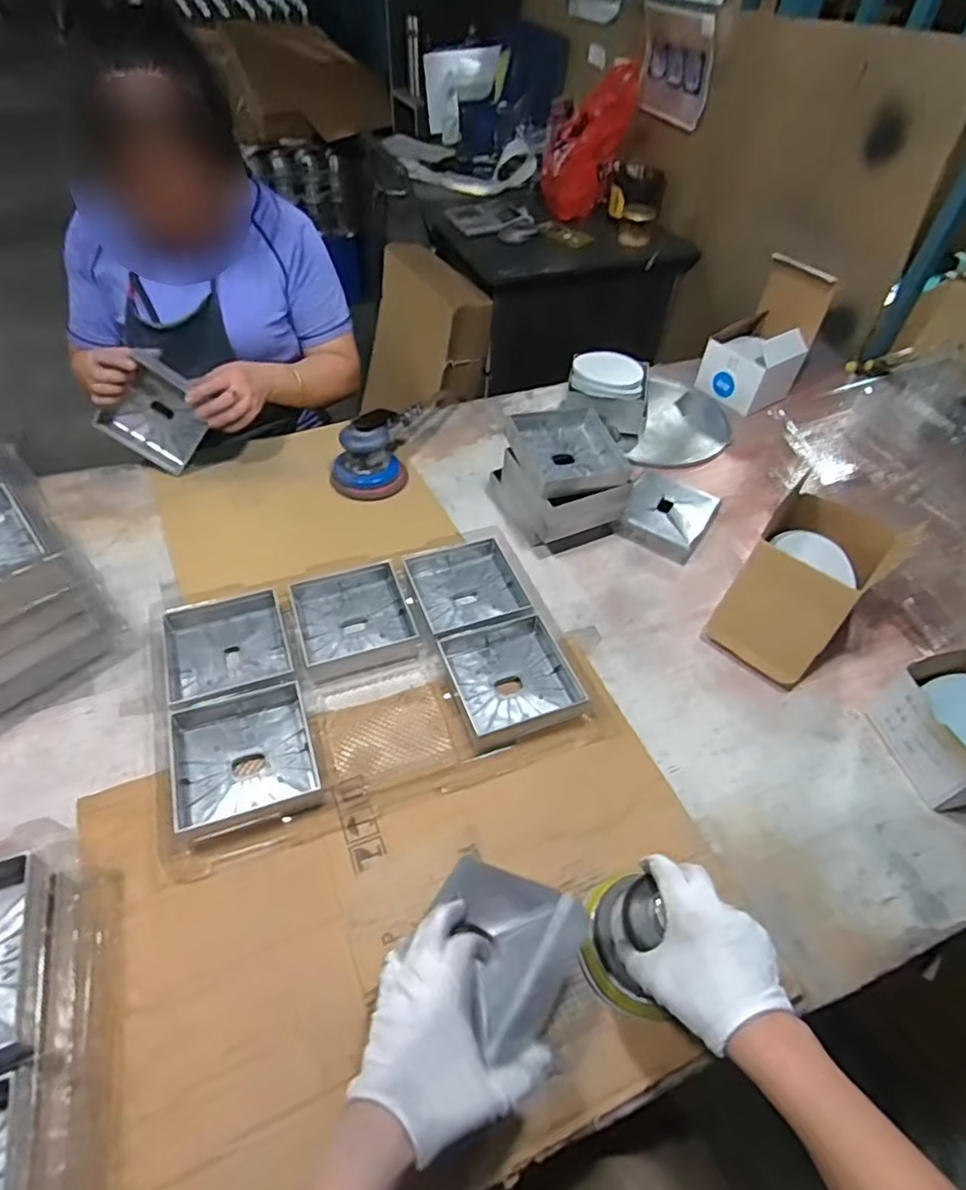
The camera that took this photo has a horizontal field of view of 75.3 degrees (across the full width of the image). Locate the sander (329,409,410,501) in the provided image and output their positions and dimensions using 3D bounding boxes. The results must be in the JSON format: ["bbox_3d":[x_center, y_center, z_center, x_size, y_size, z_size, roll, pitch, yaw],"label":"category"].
[{"bbox_3d":[-0.174,-0.218,0.963,0.118,0.102,0.099,-5,50,-10],"label":"sander"}]

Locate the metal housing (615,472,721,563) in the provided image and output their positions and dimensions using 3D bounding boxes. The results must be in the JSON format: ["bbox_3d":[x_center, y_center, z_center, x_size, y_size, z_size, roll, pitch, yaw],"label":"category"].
[{"bbox_3d":[0.281,-0.128,0.951,0.127,0.035,0.160,26,52,18],"label":"metal housing"}]

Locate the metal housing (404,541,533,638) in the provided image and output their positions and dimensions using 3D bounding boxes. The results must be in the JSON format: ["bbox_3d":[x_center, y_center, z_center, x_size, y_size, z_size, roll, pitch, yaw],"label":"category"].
[{"bbox_3d":[-0.023,-0.013,0.826,0.136,0.034,0.143,-16,51,-17],"label":"metal housing"}]

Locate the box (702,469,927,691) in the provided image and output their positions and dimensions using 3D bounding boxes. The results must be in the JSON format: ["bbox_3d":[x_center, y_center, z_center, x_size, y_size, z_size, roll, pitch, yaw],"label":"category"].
[{"bbox_3d":[0.401,-0.014,0.804,0.140,0.124,0.222,38,55,24],"label":"box"}]

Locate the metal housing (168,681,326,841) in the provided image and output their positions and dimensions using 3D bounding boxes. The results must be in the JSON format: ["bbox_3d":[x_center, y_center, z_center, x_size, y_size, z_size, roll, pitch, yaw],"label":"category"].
[{"bbox_3d":[-0.246,0.163,0.647,0.132,0.030,0.144,-15,51,-16],"label":"metal housing"}]

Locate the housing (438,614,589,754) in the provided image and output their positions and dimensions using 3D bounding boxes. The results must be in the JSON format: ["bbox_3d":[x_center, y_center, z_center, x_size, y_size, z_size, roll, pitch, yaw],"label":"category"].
[{"bbox_3d":[0.030,0.099,0.728,0.137,0.033,0.157,-15,51,-16],"label":"housing"}]

